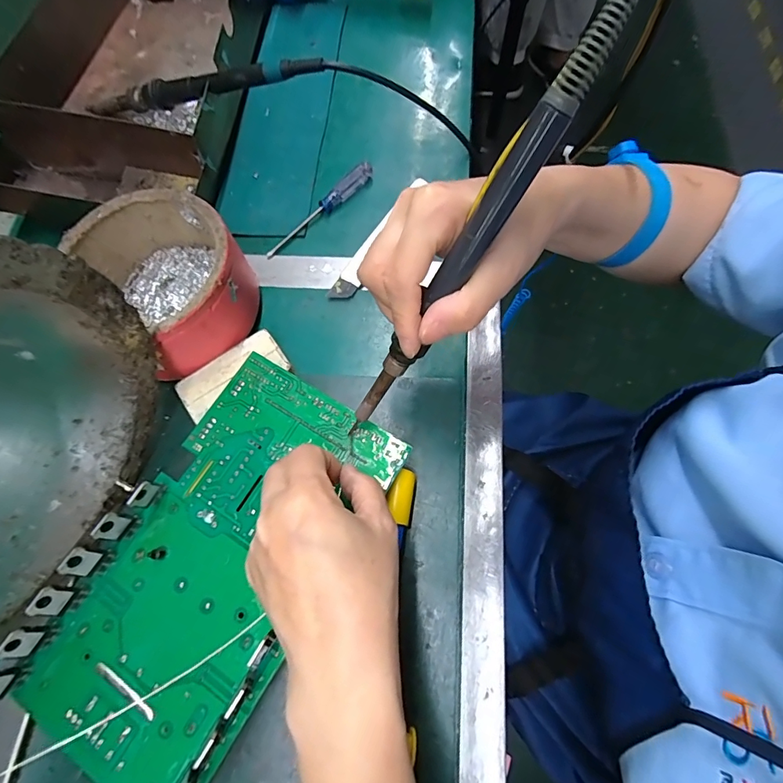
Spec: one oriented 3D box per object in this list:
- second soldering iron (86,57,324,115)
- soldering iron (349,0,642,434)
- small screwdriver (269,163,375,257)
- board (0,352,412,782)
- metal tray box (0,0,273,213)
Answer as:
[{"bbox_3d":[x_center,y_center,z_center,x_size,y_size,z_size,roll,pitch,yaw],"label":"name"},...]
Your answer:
[{"bbox_3d":[-0.163,-0.252,0.359,0.227,0.016,0.017,3,69,18],"label":"second soldering iron"},{"bbox_3d":[0.027,-0.051,0.194,0.015,0.222,0.014,46,38,16],"label":"soldering iron"},{"bbox_3d":[-0.058,-0.154,0.363,0.013,0.012,0.121,38,75,15],"label":"small screwdriver"},{"bbox_3d":[-0.101,0.094,0.242,0.122,0.028,0.225,30,74,12],"label":"board"},{"bbox_3d":[-0.223,-0.297,0.395,0.180,0.072,0.322,5,70,4],"label":"metal tray box"}]

